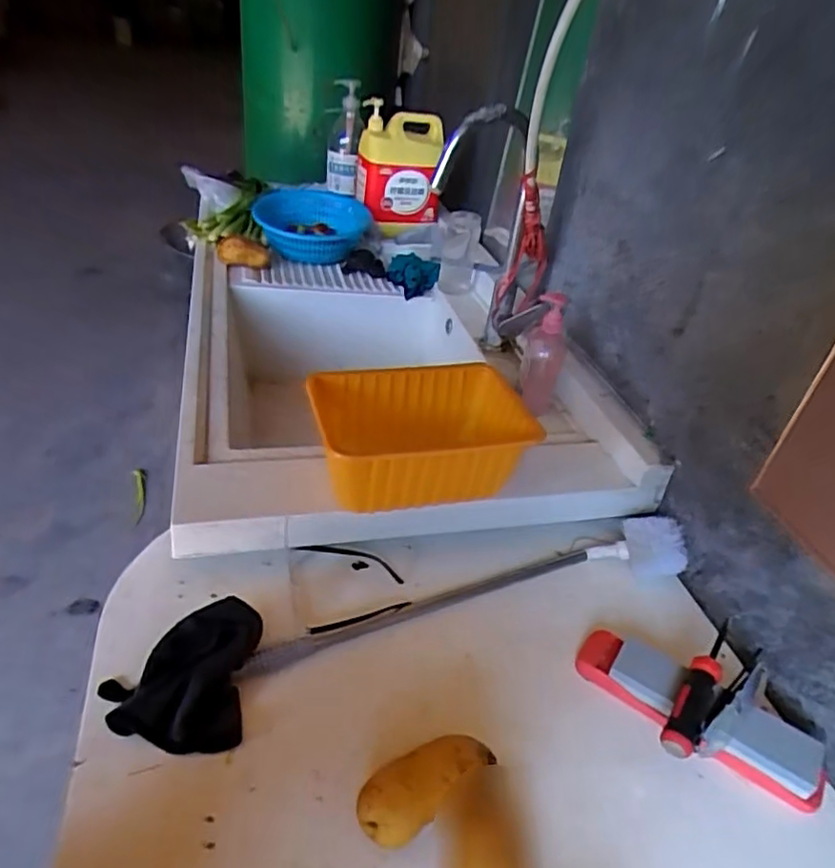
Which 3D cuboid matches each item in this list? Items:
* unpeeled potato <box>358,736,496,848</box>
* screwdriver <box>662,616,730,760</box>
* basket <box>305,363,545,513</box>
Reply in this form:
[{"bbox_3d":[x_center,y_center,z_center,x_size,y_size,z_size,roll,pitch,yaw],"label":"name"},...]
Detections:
[{"bbox_3d":[0.005,0.307,0.541,0.121,0.049,0.061,-20,44,-33],"label":"unpeeled potato"},{"bbox_3d":[0.289,0.242,0.629,0.029,0.034,0.176,27,40,25],"label":"screwdriver"},{"bbox_3d":[0.003,0.009,0.762,0.246,0.104,0.173,-3,37,-15],"label":"basket"}]

